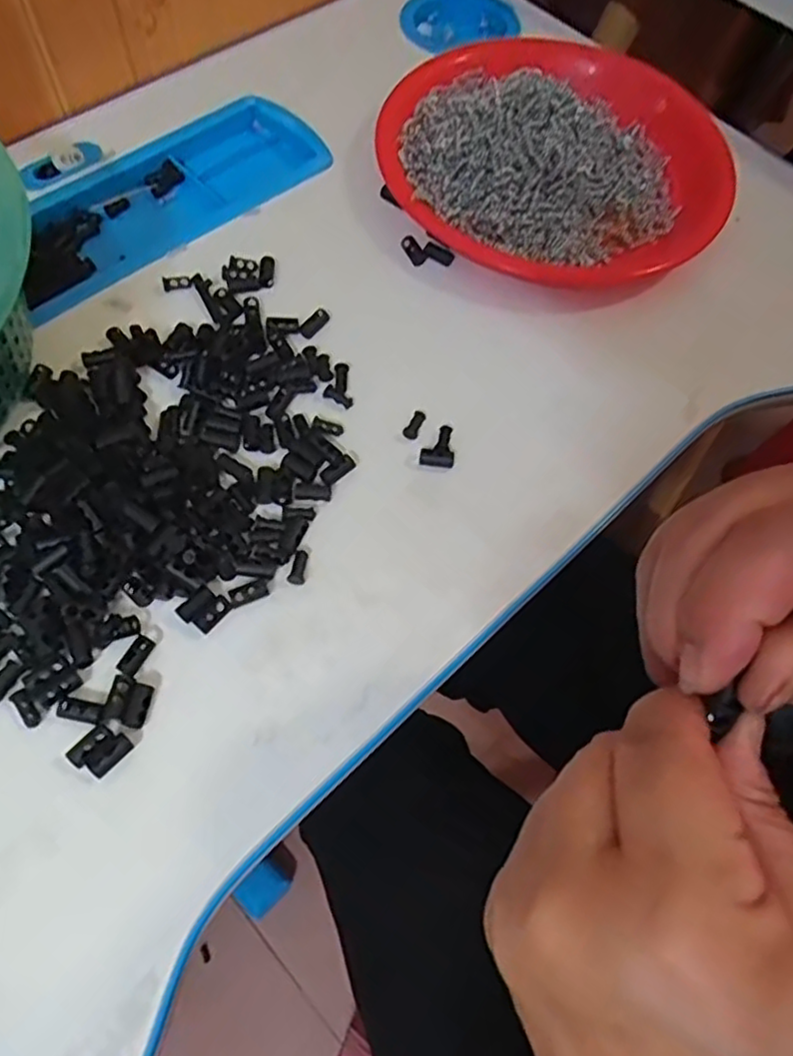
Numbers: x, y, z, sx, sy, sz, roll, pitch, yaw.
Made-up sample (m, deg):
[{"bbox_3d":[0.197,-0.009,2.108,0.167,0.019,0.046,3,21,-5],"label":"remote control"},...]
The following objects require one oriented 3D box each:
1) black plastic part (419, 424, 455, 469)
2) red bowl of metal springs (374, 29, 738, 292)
[{"bbox_3d":[0.021,-0.043,0.349,0.018,0.006,0.025,3,64,-3],"label":"black plastic part"},{"bbox_3d":[0.102,-0.251,0.417,0.214,0.048,0.217,2,64,-4],"label":"red bowl of metal springs"}]

